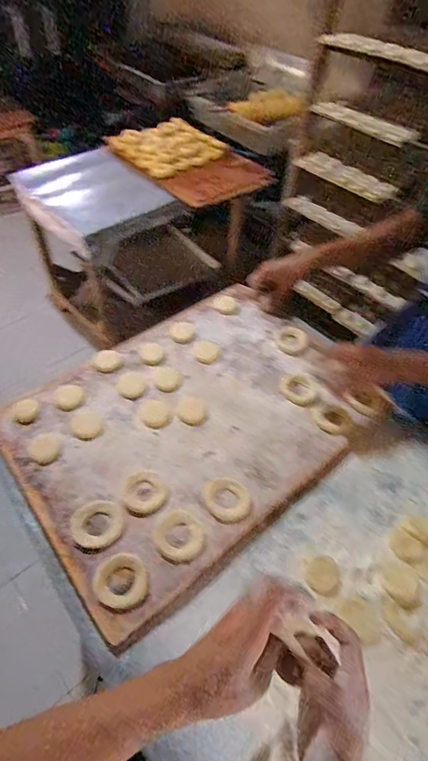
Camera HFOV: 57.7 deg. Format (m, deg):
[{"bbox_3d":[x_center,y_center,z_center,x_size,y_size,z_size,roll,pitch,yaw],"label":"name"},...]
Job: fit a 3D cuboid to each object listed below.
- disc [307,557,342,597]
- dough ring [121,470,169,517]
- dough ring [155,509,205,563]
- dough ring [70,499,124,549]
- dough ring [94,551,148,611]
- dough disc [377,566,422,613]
[{"bbox_3d":[0.156,0.275,0.547,0.046,0.006,0.050,2,52,-2],"label":"disc"},{"bbox_3d":[-0.104,0.168,0.581,0.064,0.007,0.065,2,52,-2],"label":"dough ring"},{"bbox_3d":[-0.048,0.217,0.545,0.062,0.008,0.071,-31,60,-25],"label":"dough ring"},{"bbox_3d":[-0.166,0.203,0.549,0.070,0.009,0.066,2,52,-2],"label":"dough ring"},{"bbox_3d":[-0.120,0.263,0.511,0.068,0.011,0.064,2,52,-2],"label":"dough ring"},{"bbox_3d":[0.256,0.278,0.528,0.047,0.016,0.058,-31,60,-25],"label":"dough disc"}]

